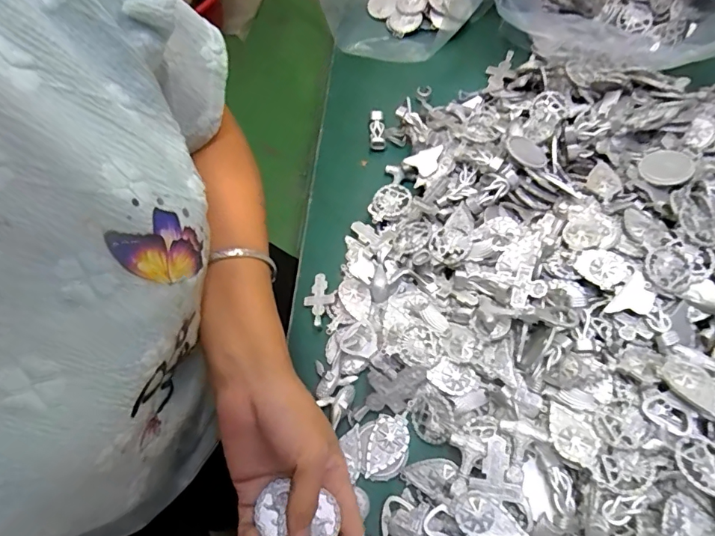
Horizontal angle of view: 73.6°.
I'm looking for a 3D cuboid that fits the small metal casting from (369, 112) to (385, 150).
[{"bbox_3d":[0.020,-0.139,0.482,0.014,0.011,0.043,-2,63,0],"label":"small metal casting"}]

